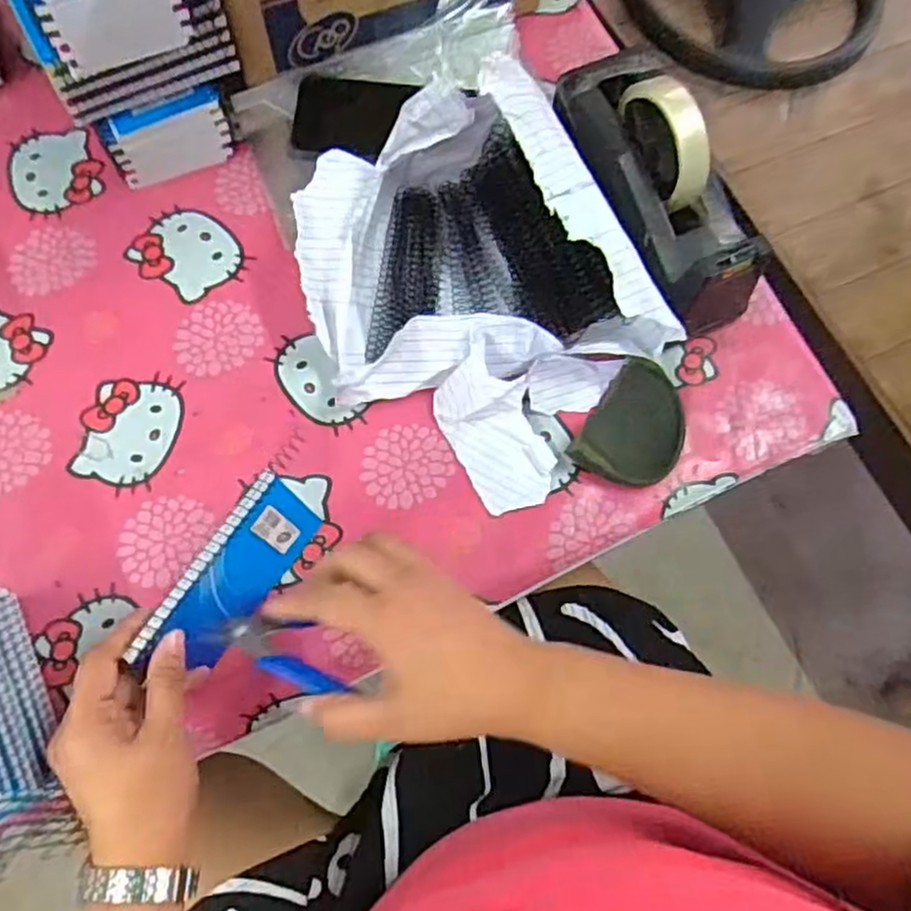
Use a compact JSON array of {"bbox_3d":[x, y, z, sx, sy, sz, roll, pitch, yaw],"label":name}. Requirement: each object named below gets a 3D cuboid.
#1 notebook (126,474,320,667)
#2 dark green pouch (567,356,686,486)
[{"bbox_3d":[-0.133,0.076,0.454,0.011,0.080,0.123,23,70,28],"label":"notebook"},{"bbox_3d":[0.132,-0.019,0.530,0.068,0.028,0.089,32,72,8],"label":"dark green pouch"}]

